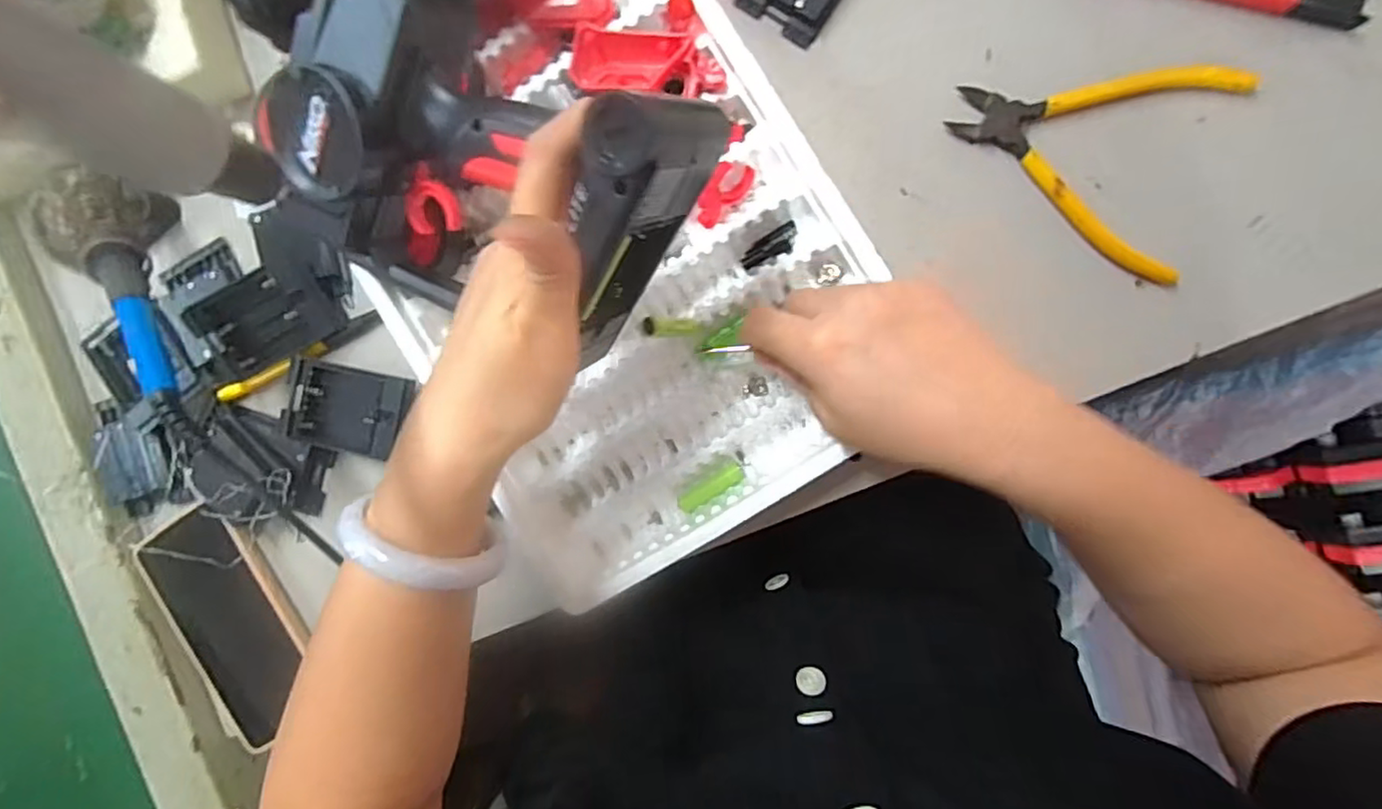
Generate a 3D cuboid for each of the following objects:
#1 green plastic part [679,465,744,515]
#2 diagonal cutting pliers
[{"bbox_3d":[0.013,0.051,0.387,0.043,0.004,0.011,-32,89,8],"label":"green plastic part"},{"bbox_3d":[0.219,-0.146,0.357,0.142,0.014,0.112,22,96,5],"label":"diagonal cutting pliers"}]

